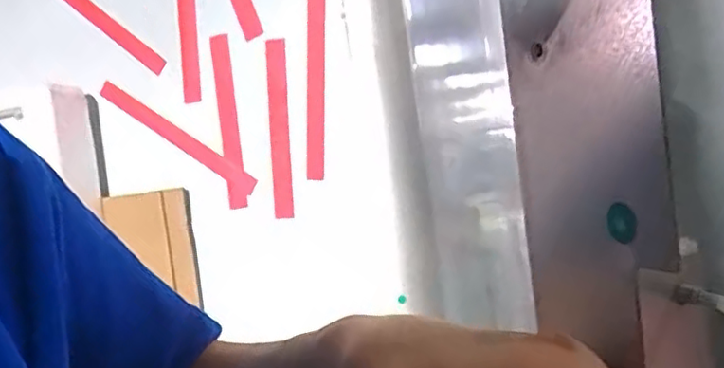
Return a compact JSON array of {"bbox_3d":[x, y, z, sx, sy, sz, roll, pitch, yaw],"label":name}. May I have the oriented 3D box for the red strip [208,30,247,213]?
[{"bbox_3d":[-0.203,-0.092,0.971,0.032,0.258,0.006,-6,4,17],"label":"red strip"}]

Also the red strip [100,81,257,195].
[{"bbox_3d":[-0.290,-0.075,1.003,0.312,0.029,0.006,33,16,13],"label":"red strip"}]

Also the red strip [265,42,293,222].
[{"bbox_3d":[-0.123,-0.079,0.945,0.033,0.257,0.008,-1,5,22],"label":"red strip"}]

